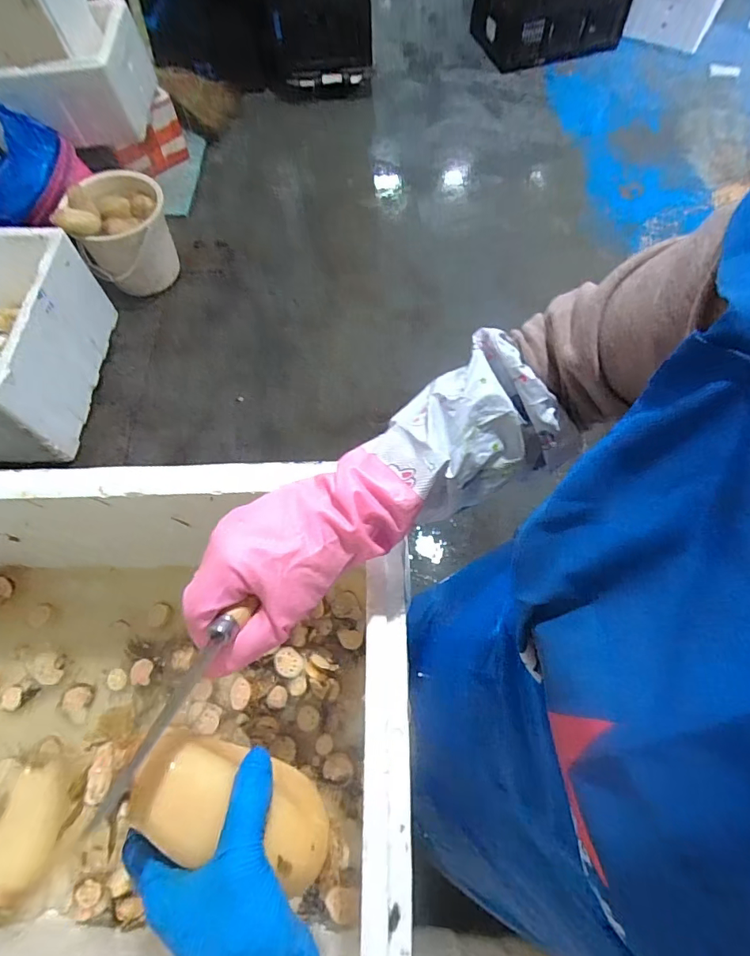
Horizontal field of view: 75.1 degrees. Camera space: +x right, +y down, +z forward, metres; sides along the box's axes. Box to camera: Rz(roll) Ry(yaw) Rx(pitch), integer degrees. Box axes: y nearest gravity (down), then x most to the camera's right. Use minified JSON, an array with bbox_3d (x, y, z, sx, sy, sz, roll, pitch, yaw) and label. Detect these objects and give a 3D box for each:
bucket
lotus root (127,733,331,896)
[{"bbox_3d":[-0.825,-0.795,1.590,0.274,0.289,0.270,0,65,1],"label":"bucket"},{"bbox_3d":[-0.080,0.195,0.289,0.125,0.049,0.051,35,65,-27],"label":"lotus root"}]

